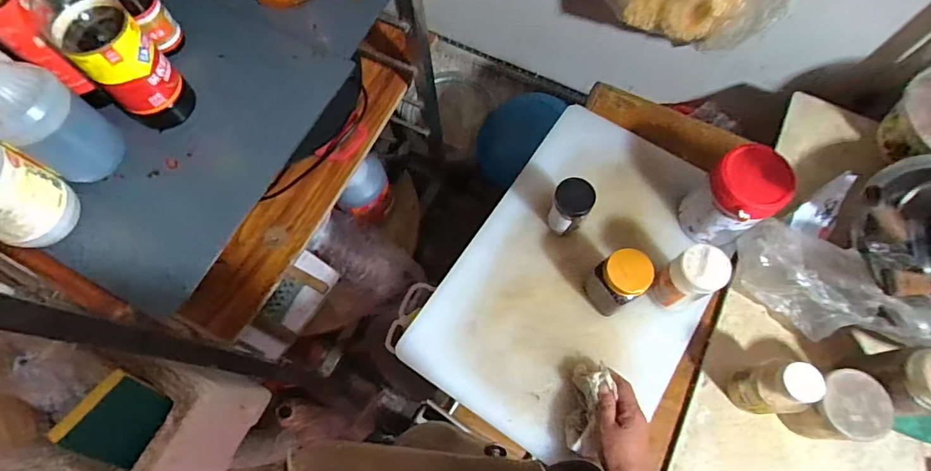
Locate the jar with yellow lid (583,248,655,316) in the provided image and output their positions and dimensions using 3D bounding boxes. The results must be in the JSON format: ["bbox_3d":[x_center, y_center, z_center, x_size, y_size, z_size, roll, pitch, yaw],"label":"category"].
[{"bbox_3d":[0.213,0.066,0.683,0.064,0.120,0.063,-1,72,2],"label":"jar with yellow lid"}]

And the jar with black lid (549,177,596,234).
[{"bbox_3d":[0.160,-0.042,0.737,0.055,0.080,0.063,21,74,9],"label":"jar with black lid"}]

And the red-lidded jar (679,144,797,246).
[{"bbox_3d":[0.385,-0.053,0.703,0.093,0.154,0.099,-1,72,2],"label":"red-lidded jar"}]

